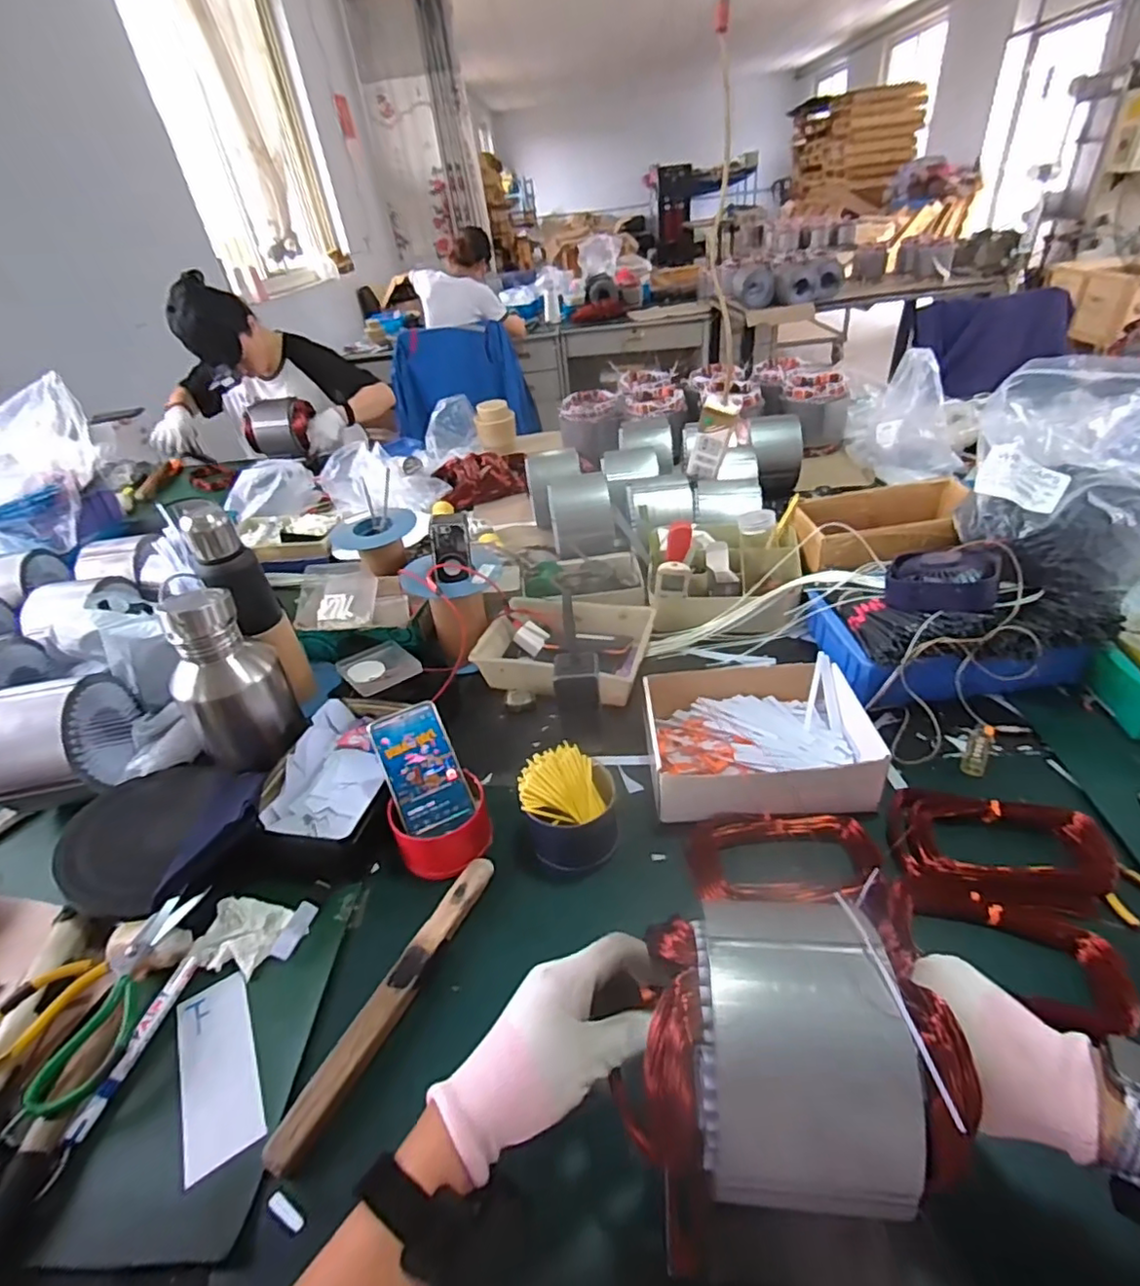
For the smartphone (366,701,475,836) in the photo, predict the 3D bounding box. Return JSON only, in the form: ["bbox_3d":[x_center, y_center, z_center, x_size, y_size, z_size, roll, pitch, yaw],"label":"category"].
[{"bbox_3d":[-0.161,0.139,0.662,0.076,0.012,0.140,-21,79,-23],"label":"smartphone"}]

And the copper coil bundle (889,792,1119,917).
[{"bbox_3d":[0.420,0.204,0.591,0.188,0.028,0.119,5,38,16],"label":"copper coil bundle"}]

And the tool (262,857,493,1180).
[{"bbox_3d":[-0.152,0.305,0.535,0.031,0.016,0.275,14,41,25],"label":"tool"}]

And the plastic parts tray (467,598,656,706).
[{"bbox_3d":[-0.005,0.007,0.908,0.247,0.054,0.184,10,40,22],"label":"plastic parts tray"}]

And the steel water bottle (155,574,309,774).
[{"bbox_3d":[-0.412,0.050,0.747,0.112,0.238,0.094,-5,37,2],"label":"steel water bottle"}]

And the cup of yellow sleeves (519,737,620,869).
[{"bbox_3d":[0.001,0.177,0.647,0.098,0.080,0.105,-5,37,3],"label":"cup of yellow sleeves"}]

